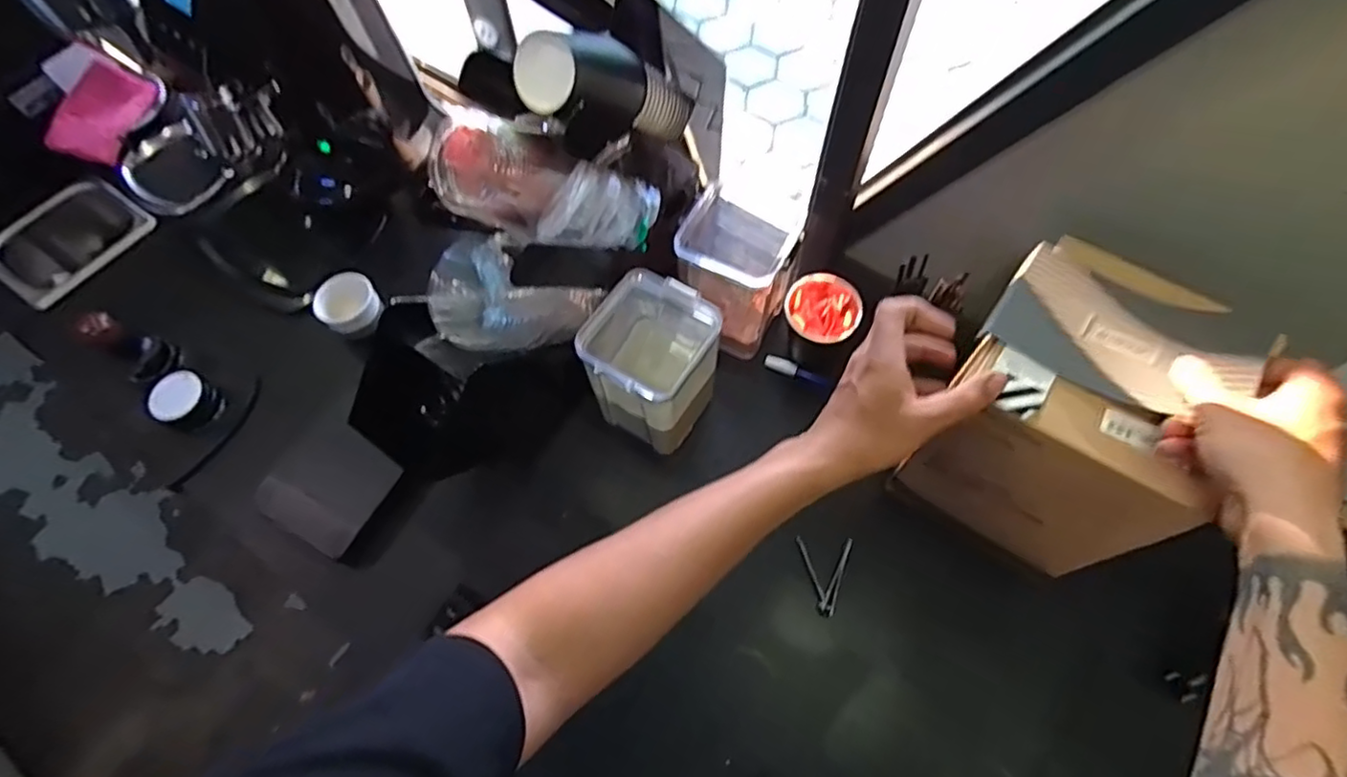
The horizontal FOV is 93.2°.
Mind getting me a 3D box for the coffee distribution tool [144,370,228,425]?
[{"bbox_3d":[-0.555,0.013,0.723,0.062,0.052,0.061,29,69,14],"label":"coffee distribution tool"}]

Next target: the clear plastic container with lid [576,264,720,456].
[{"bbox_3d":[-0.017,-0.021,0.671,0.125,0.183,0.125,-1,65,1],"label":"clear plastic container with lid"}]

